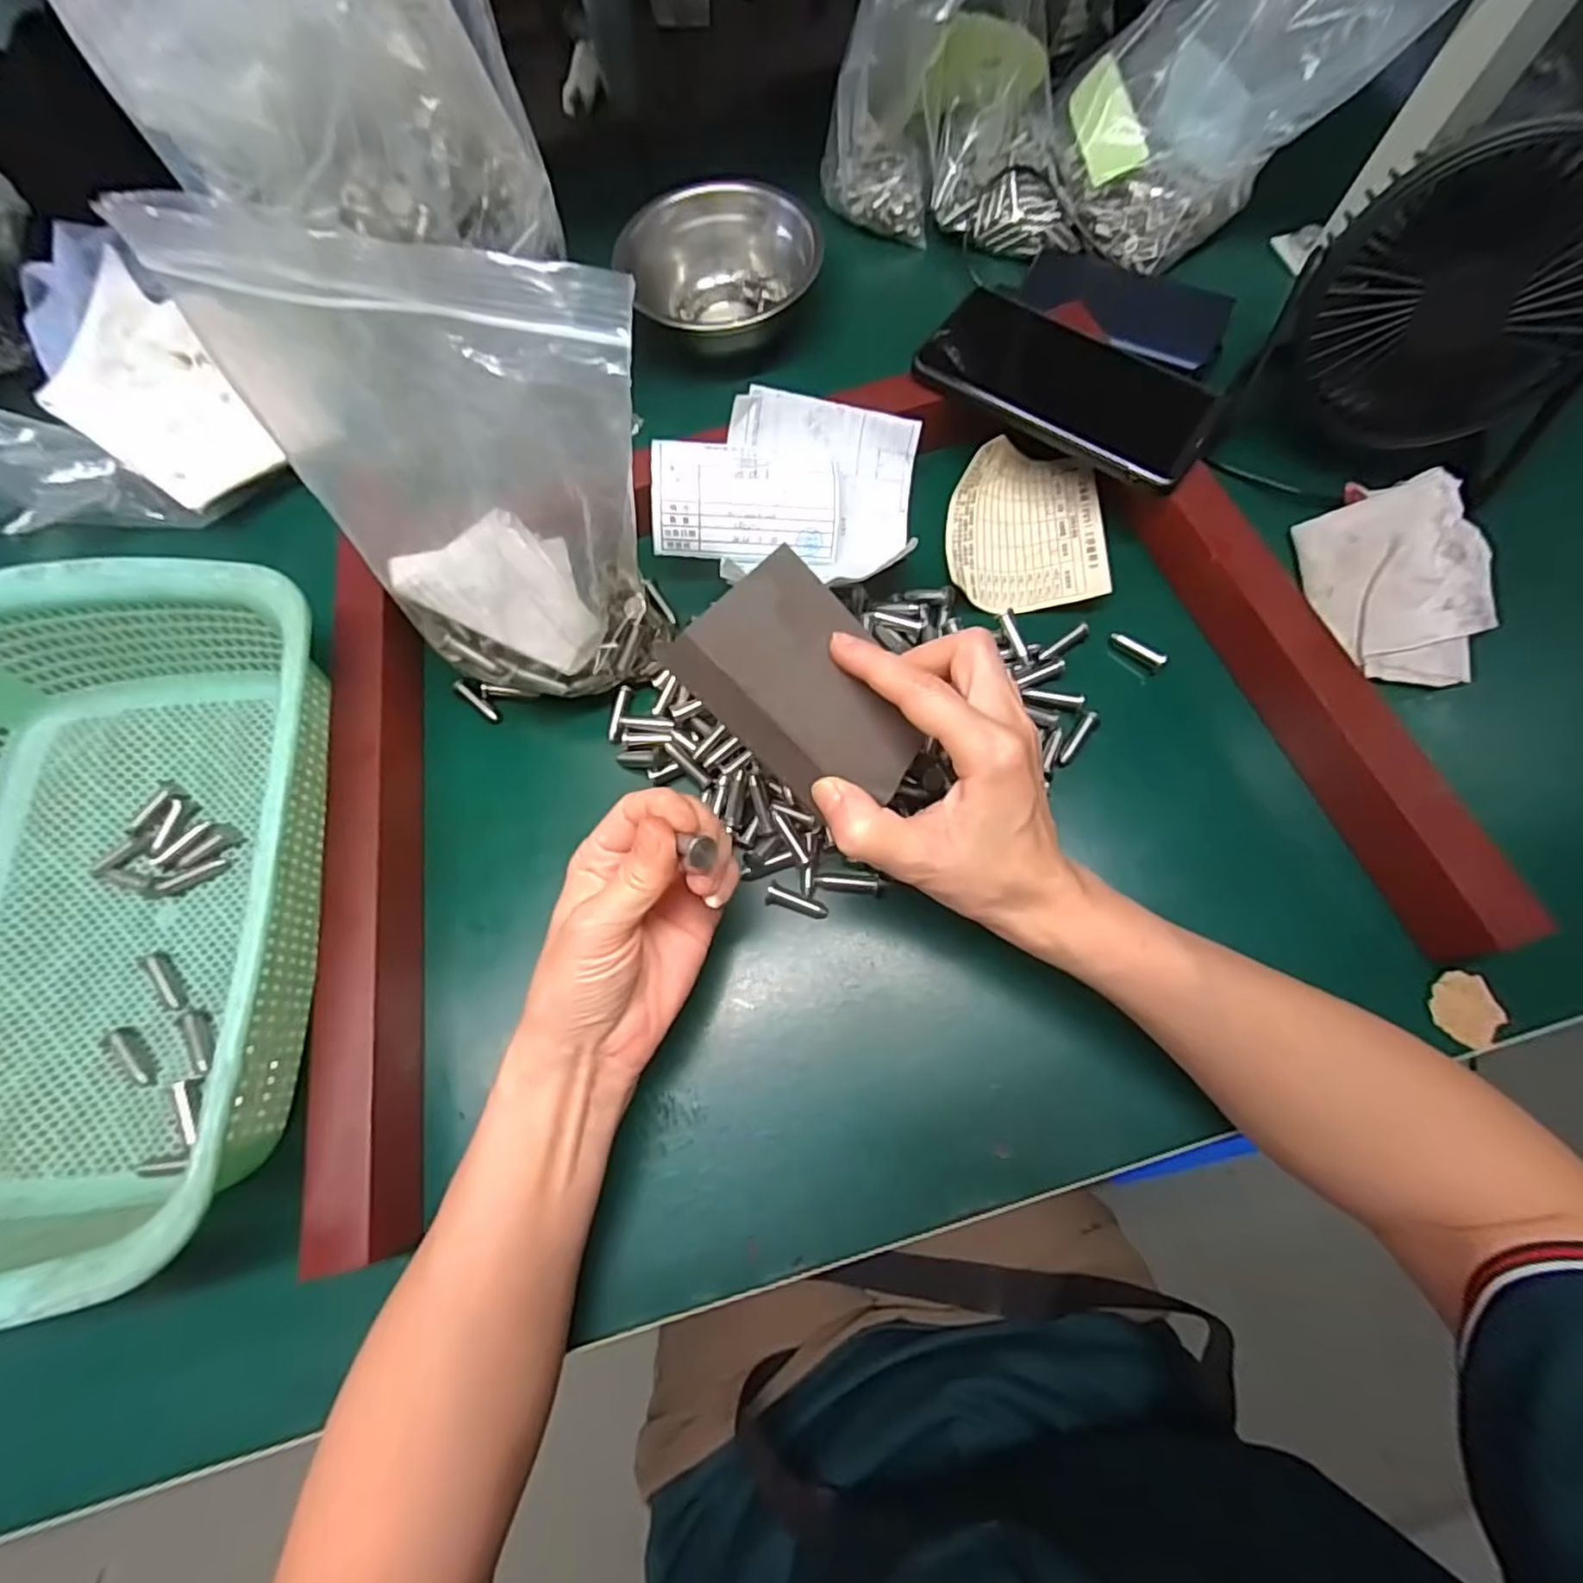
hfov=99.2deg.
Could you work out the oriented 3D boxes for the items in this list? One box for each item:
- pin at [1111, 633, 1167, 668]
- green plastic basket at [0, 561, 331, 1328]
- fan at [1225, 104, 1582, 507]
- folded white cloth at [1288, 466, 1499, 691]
[{"bbox_3d":[0.186,-0.076,0.360,0.030,0.006,0.005,37,78,23],"label":"pin"},{"bbox_3d":[-0.320,0.046,0.295,0.218,0.082,0.291,-4,75,-1],"label":"green plastic basket"},{"bbox_3d":[0.340,-0.239,0.335,0.080,0.132,0.144,-42,76,-11],"label":"fan"},{"bbox_3d":[0.328,-0.112,0.366,0.078,0.013,0.114,-8,78,15],"label":"folded white cloth"}]

